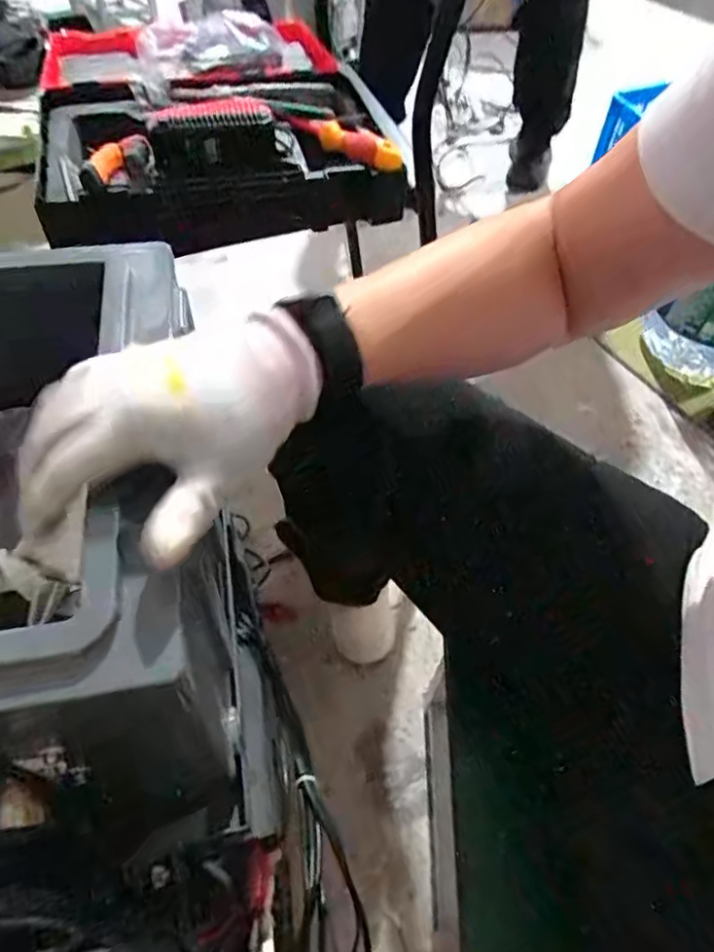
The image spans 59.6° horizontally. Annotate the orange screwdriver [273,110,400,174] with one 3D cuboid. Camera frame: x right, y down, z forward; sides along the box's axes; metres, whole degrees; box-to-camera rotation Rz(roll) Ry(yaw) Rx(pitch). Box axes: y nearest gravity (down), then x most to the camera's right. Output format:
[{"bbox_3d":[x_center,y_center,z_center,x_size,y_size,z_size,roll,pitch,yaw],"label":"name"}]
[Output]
[{"bbox_3d":[-0.020,-0.367,0.672,0.151,0.029,0.035,33,57,20],"label":"orange screwdriver"}]

